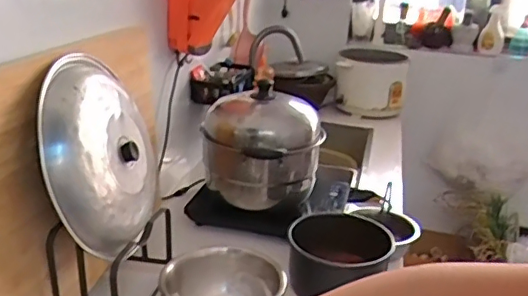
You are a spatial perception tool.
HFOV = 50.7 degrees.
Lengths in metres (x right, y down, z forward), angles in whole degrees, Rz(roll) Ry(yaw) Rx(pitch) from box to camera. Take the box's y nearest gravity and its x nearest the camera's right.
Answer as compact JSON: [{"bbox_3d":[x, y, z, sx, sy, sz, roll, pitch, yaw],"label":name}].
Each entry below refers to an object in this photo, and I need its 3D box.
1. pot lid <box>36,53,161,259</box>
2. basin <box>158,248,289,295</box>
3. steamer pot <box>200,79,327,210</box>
[{"bbox_3d":[-0.246,0.006,0.890,0.053,0.306,0.292,-13,29,21],"label":"pot lid"},{"bbox_3d":[-0.071,0.262,0.981,0.209,0.094,0.209,3,21,-1],"label":"basin"},{"bbox_3d":[-0.020,0.003,1.281,0.225,0.241,0.227,3,21,-1],"label":"steamer pot"}]

